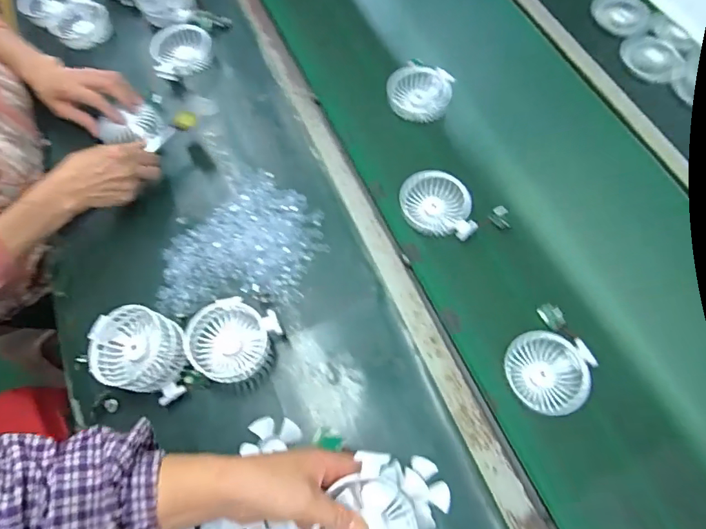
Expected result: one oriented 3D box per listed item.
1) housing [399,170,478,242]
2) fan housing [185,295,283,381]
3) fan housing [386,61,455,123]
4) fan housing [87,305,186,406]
[{"bbox_3d":[0.115,-0.080,0.659,0.097,0.029,0.093,0,65,2],"label":"housing"},{"bbox_3d":[-0.145,0.092,0.571,0.088,0.047,0.096,-1,65,2],"label":"fan housing"},{"bbox_3d":[0.104,-0.268,0.745,0.091,0.039,0.091,-1,65,2],"label":"fan housing"},{"bbox_3d":[-0.246,0.104,0.561,0.108,0.061,0.089,14,66,8],"label":"fan housing"}]

